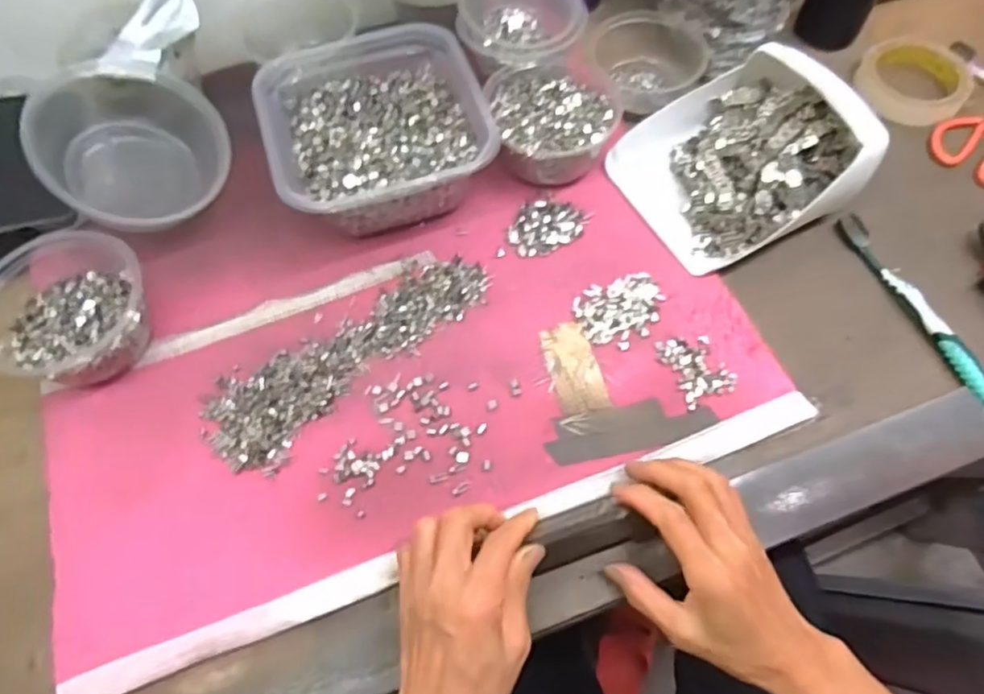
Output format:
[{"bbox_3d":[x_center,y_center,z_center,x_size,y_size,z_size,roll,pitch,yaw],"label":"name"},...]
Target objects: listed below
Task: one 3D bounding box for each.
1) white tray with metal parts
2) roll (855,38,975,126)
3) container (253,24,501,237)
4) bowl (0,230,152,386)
[{"bbox_3d":[0.204,-0.163,0.519,0.169,0.071,0.162,-26,69,-10],"label":"white tray with metal parts"},{"bbox_3d":[0.405,-0.255,0.607,0.100,0.030,0.095,0,63,1],"label":"roll"},{"bbox_3d":[-0.098,-0.184,0.530,0.173,0.057,0.175,-18,64,-8],"label":"container"},{"bbox_3d":[-0.318,-0.030,0.474,0.123,0.055,0.114,0,63,1],"label":"bowl"}]

